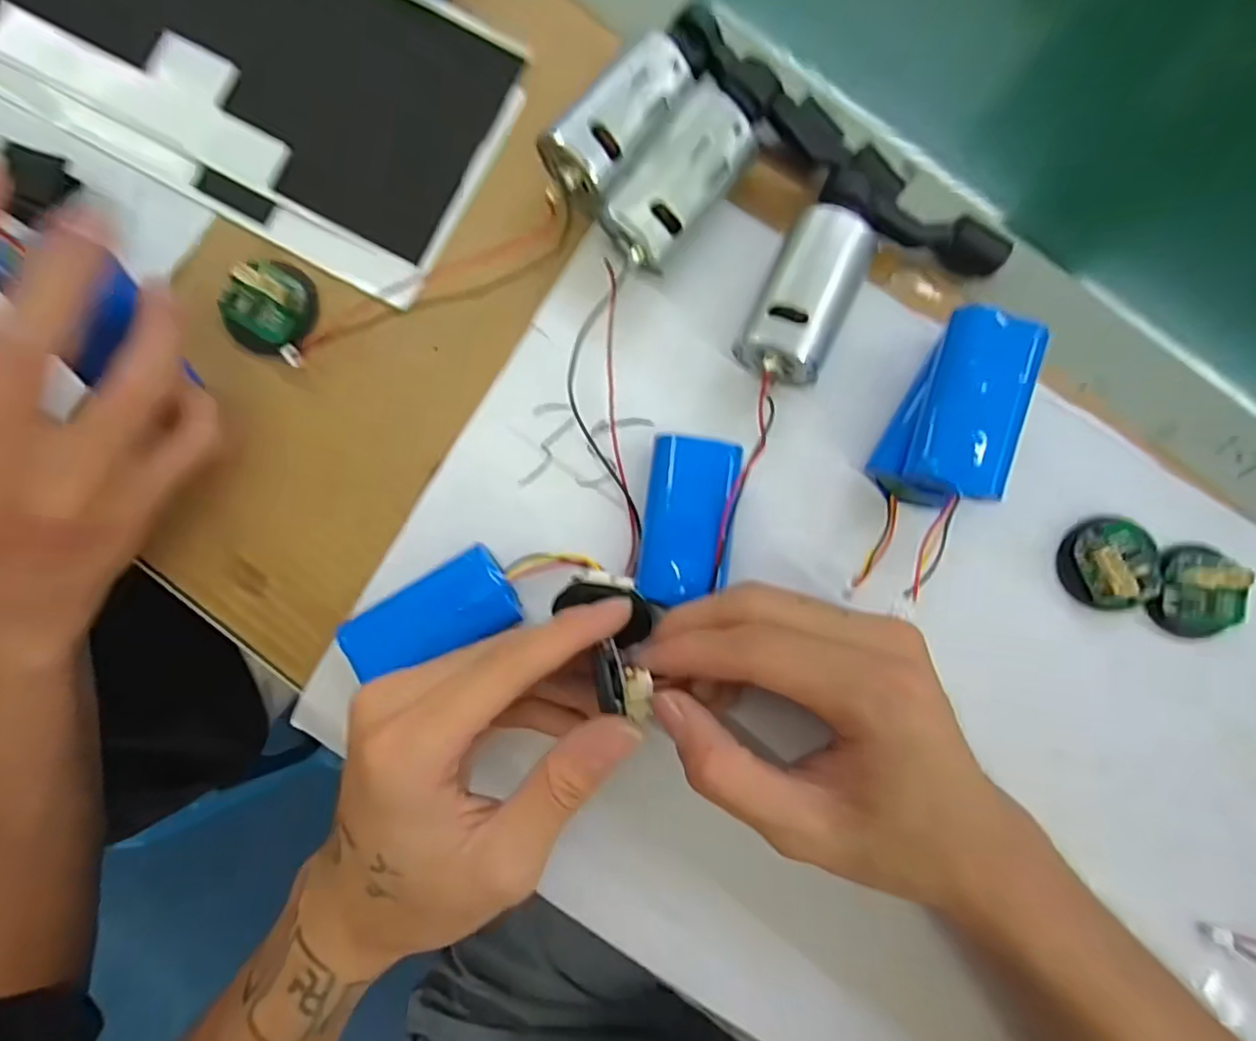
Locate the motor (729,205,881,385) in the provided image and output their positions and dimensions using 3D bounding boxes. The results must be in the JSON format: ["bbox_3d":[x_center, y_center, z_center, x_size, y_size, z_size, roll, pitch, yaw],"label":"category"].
[{"bbox_3d":[0.068,-0.084,0.241,0.033,0.036,0.068,25,88,1],"label":"motor"}]

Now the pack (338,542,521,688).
[{"bbox_3d":[-0.077,0.038,0.242,0.067,0.018,0.033,-28,88,-1],"label":"pack"}]

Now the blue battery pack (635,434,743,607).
[{"bbox_3d":[0.024,0.000,0.242,0.035,0.020,0.065,7,87,0],"label":"blue battery pack"}]

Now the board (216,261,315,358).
[{"bbox_3d":[-0.148,-0.088,0.247,0.033,0.010,0.036,0,87,0],"label":"board"}]

